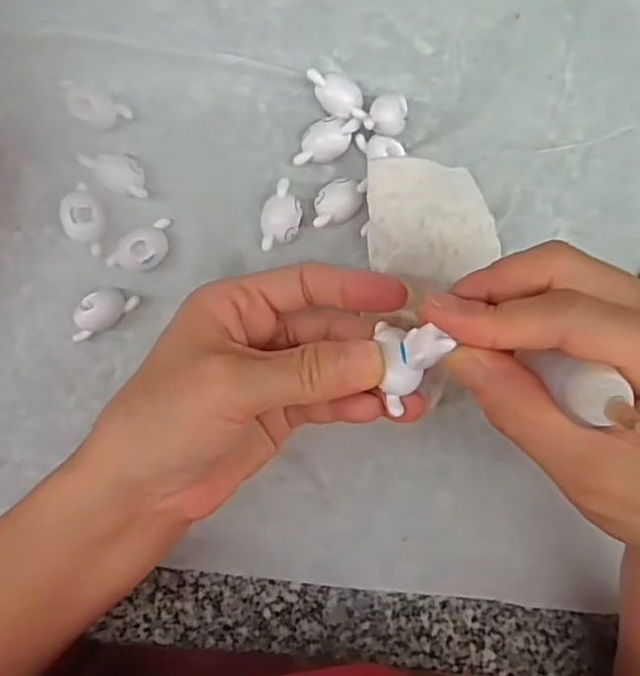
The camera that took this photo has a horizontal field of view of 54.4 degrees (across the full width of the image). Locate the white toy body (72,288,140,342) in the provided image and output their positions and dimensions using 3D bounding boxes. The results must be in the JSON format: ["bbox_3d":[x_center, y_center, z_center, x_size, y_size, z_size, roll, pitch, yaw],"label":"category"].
[{"bbox_3d":[-0.102,-0.013,0.291,0.033,0.016,0.017,-26,93,-3],"label":"white toy body"}]

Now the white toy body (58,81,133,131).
[{"bbox_3d":[-0.105,-0.106,0.288,0.029,0.011,0.017,29,90,-4],"label":"white toy body"}]

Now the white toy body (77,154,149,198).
[{"bbox_3d":[-0.095,-0.077,0.289,0.032,0.009,0.017,14,91,-4],"label":"white toy body"}]

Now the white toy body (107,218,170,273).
[{"bbox_3d":[-0.083,-0.041,0.291,0.032,0.012,0.019,-26,93,-3],"label":"white toy body"}]

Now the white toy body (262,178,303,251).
[{"bbox_3d":[-0.018,-0.058,0.297,0.019,0.013,0.031,-3,94,-2],"label":"white toy body"}]

